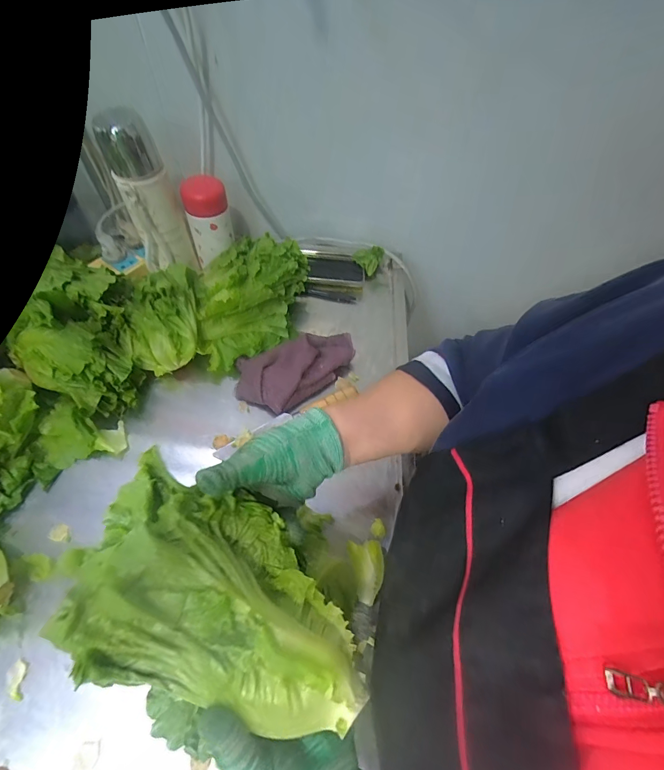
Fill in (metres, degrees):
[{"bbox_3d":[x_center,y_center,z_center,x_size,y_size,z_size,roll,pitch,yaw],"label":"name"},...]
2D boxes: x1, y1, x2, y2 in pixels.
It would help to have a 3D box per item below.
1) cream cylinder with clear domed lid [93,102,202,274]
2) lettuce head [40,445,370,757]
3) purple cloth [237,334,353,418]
[{"bbox_3d":[-0.264,-0.263,0.538,0.062,0.211,0.067,28,60,14],"label":"cream cylinder with clear domed lid"},{"bbox_3d":[-0.069,0.133,0.232,0.188,0.064,0.126,19,59,9],"label":"lettuce head"},{"bbox_3d":[-0.050,-0.035,0.553,0.187,0.044,0.107,-34,66,-22],"label":"purple cloth"}]

